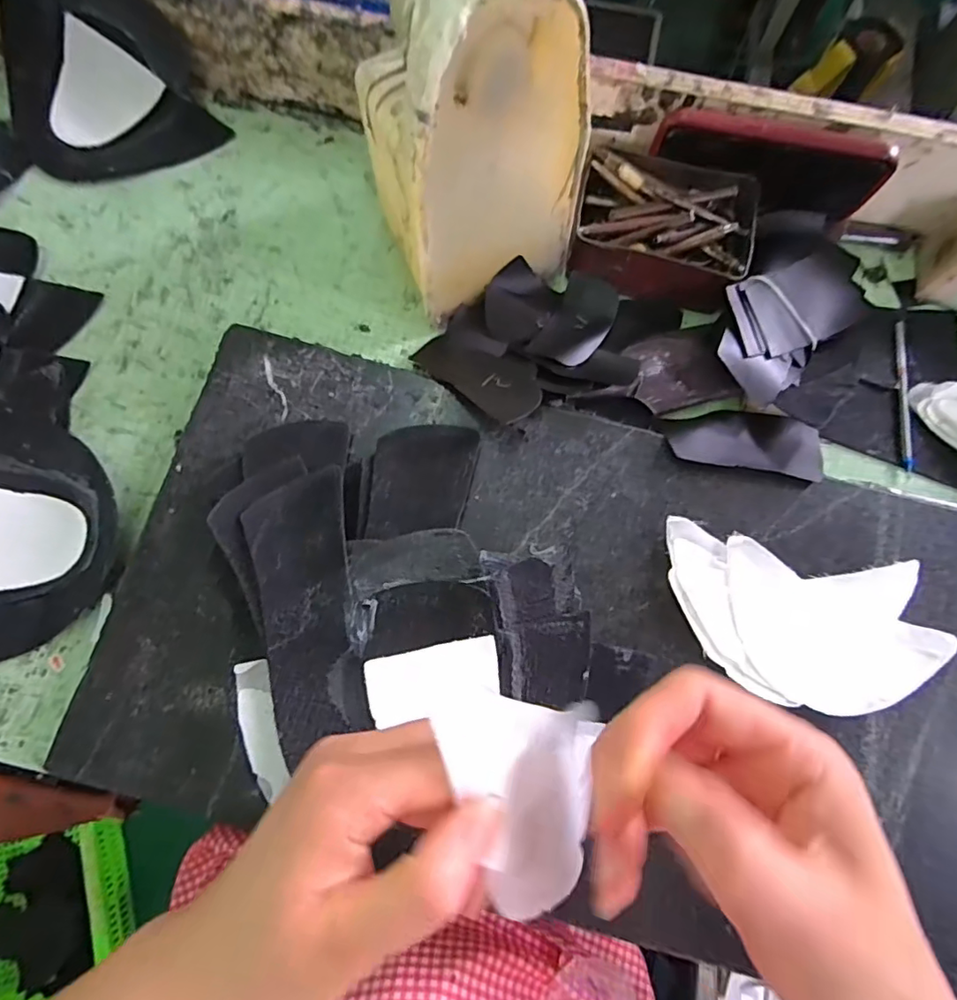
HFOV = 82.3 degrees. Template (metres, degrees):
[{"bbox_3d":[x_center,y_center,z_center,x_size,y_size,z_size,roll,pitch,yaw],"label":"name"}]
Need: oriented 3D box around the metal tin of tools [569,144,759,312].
[{"bbox_3d":[0.137,-0.205,0.413,0.126,0.043,0.103,14,76,2],"label":"metal tin of tools"}]

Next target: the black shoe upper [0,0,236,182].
[{"bbox_3d":[-0.299,-0.352,0.417,0.157,0.094,0.168,-15,77,-5],"label":"black shoe upper"}]

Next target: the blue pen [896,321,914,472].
[{"bbox_3d":[0.320,-0.079,0.412,0.007,0.005,0.119,7,76,0],"label":"blue pen"}]

